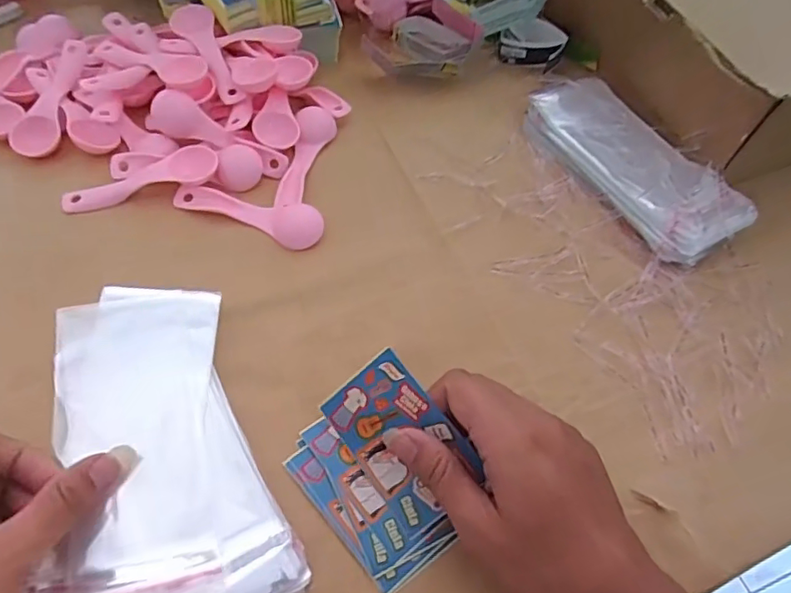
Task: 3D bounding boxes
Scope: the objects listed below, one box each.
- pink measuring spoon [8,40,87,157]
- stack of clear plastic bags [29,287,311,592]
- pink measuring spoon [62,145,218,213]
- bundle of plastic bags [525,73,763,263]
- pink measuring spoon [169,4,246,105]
[{"bbox_3d":[-0.277,-0.160,0.453,0.037,0.022,0.113,1,58,-4],"label":"pink measuring spoon"},{"bbox_3d":[-0.134,0.085,0.310,0.110,0.019,0.203,-19,62,-16],"label":"stack of clear plastic bags"},{"bbox_3d":[-0.188,-0.087,0.416,0.110,0.018,0.028,-15,60,-13],"label":"pink measuring spoon"},{"bbox_3d":[0.191,-0.111,0.460,0.086,0.024,0.193,-23,63,-18],"label":"bundle of plastic bags"},{"bbox_3d":[-0.156,-0.201,0.466,0.033,0.016,0.123,-20,62,-16],"label":"pink measuring spoon"}]

